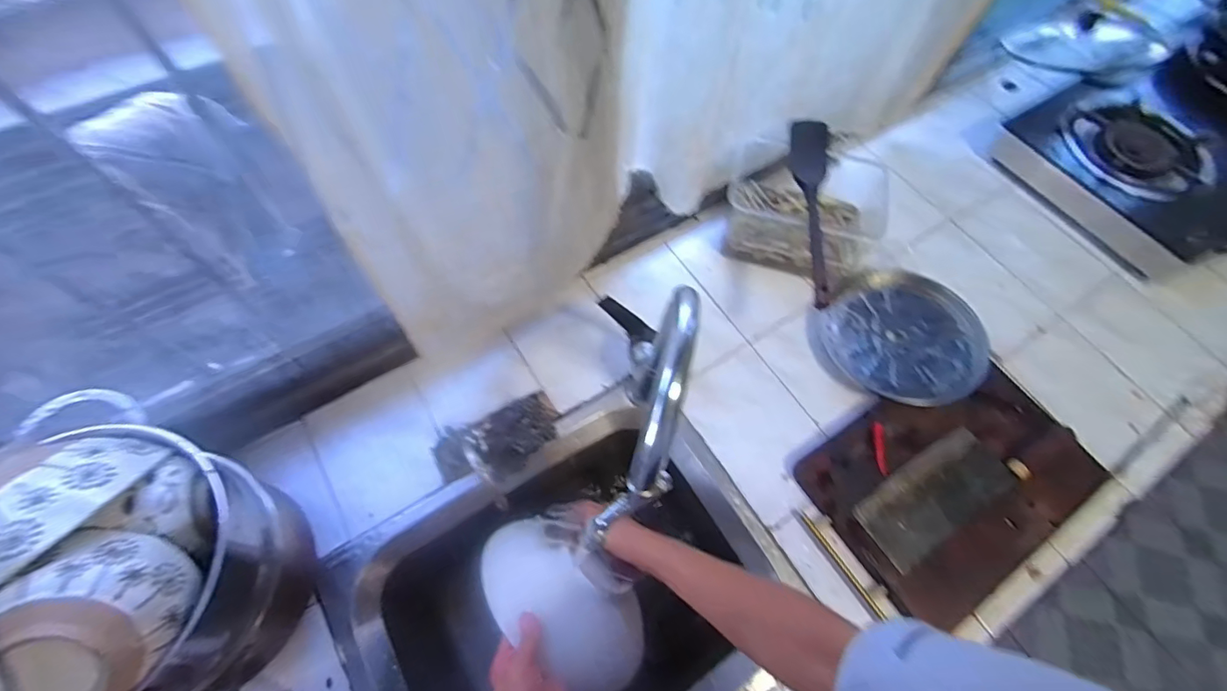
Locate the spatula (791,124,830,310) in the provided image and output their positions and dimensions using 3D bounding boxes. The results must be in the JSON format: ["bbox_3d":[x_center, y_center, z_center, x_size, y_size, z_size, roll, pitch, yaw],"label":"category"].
[{"bbox_3d":[0.263,-0.190,0.713,0.052,0.021,0.302,10,65,4],"label":"spatula"}]

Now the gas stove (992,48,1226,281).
[{"bbox_3d":[0.997,-0.355,0.899,0.601,0.081,0.331,-26,68,-13],"label":"gas stove"}]

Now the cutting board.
[{"bbox_3d":[0.441,0.166,0.676,0.334,0.037,0.238,-31,69,-15],"label":"cutting board"}]

